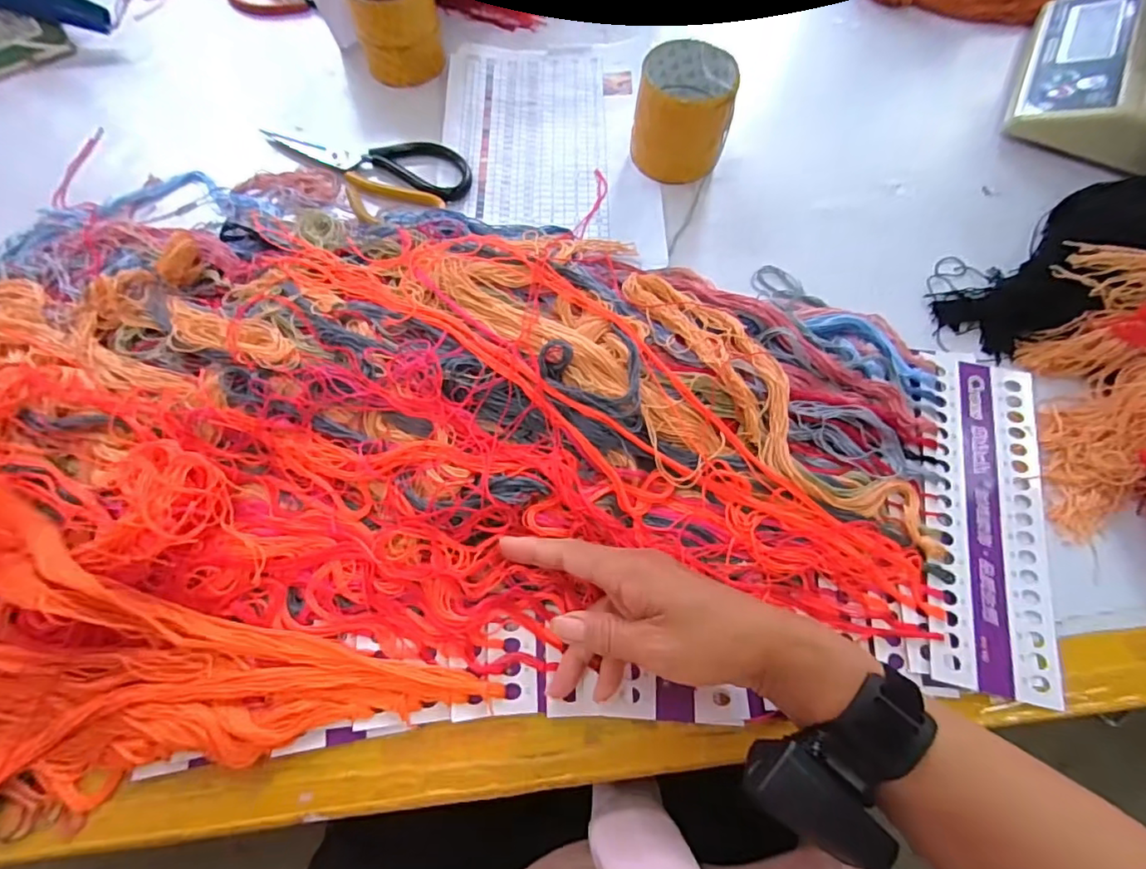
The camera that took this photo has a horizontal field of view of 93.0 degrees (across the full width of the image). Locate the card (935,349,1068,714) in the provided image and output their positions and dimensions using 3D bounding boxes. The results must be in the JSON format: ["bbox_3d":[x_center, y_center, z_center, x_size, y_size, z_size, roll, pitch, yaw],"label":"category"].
[{"bbox_3d":[0.294,0.053,0.381,0.074,0.005,0.243,16,67,2],"label":"card"}]

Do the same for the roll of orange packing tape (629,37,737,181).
[{"bbox_3d":[0.098,-0.289,0.491,0.082,0.075,0.088,8,67,2],"label":"roll of orange packing tape"}]

